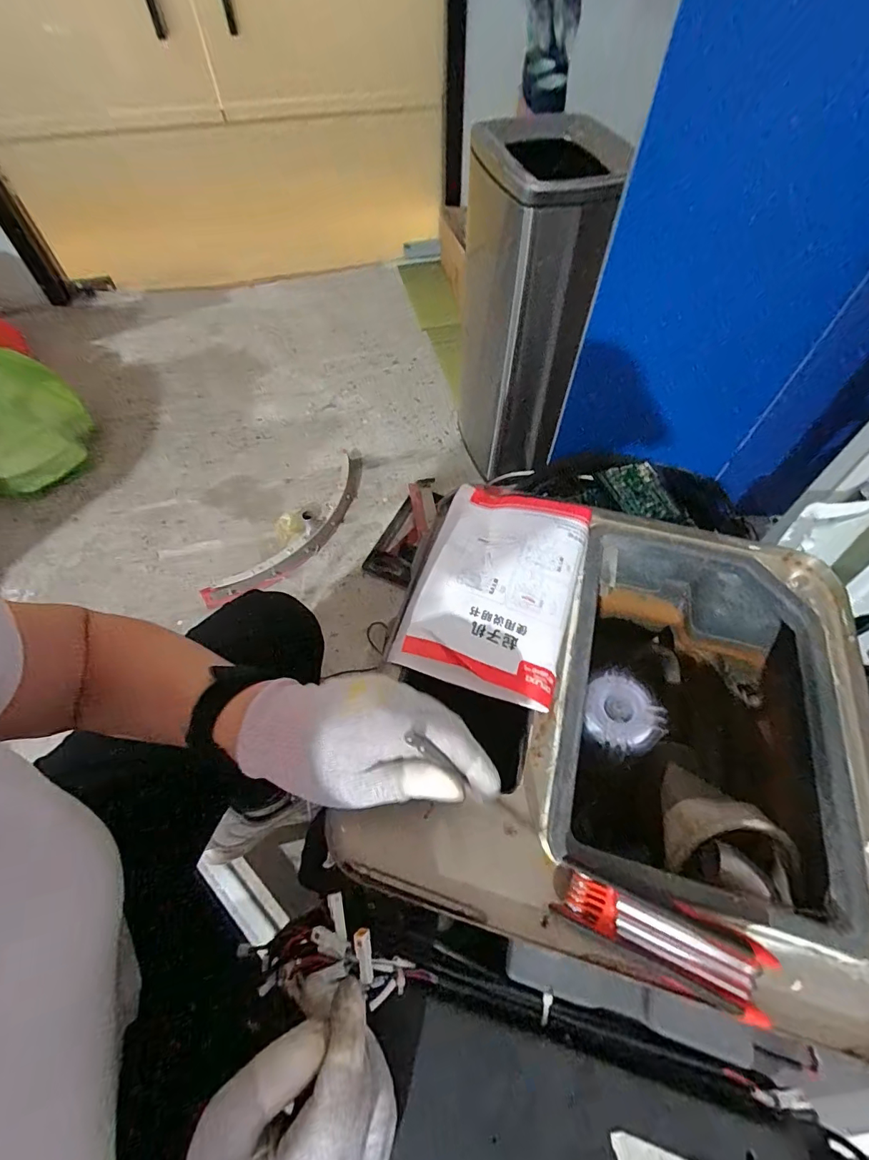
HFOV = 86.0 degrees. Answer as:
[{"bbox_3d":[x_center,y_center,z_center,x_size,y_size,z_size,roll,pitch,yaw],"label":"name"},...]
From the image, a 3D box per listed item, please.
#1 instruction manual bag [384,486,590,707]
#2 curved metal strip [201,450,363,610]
[{"bbox_3d":[0.058,-0.003,0.419,0.136,0.023,0.208,14,58,9],"label":"instruction manual bag"},{"bbox_3d":[-0.329,-0.142,1.195,0.141,0.054,0.594,25,58,11],"label":"curved metal strip"}]

